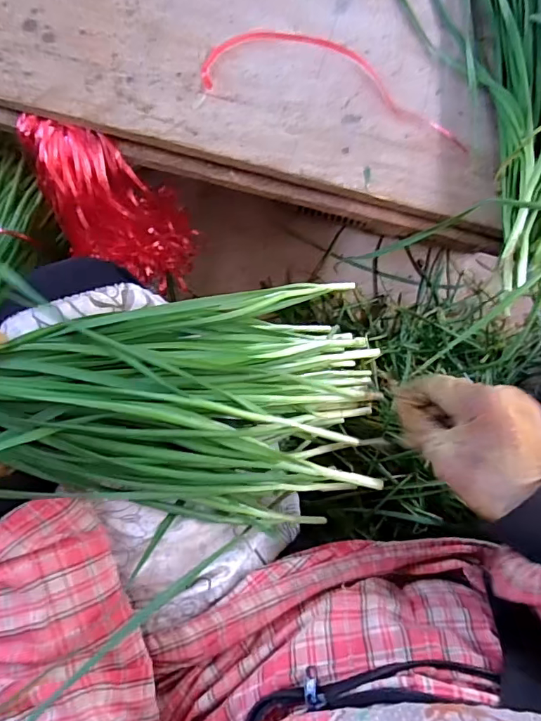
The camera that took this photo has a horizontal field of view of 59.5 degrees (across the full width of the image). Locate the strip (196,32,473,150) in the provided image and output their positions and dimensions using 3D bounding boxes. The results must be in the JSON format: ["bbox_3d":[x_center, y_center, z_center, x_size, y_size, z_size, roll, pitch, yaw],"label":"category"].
[{"bbox_3d":[0.062,-0.253,0.425,0.241,0.012,0.087,13,77,1],"label":"strip"}]

